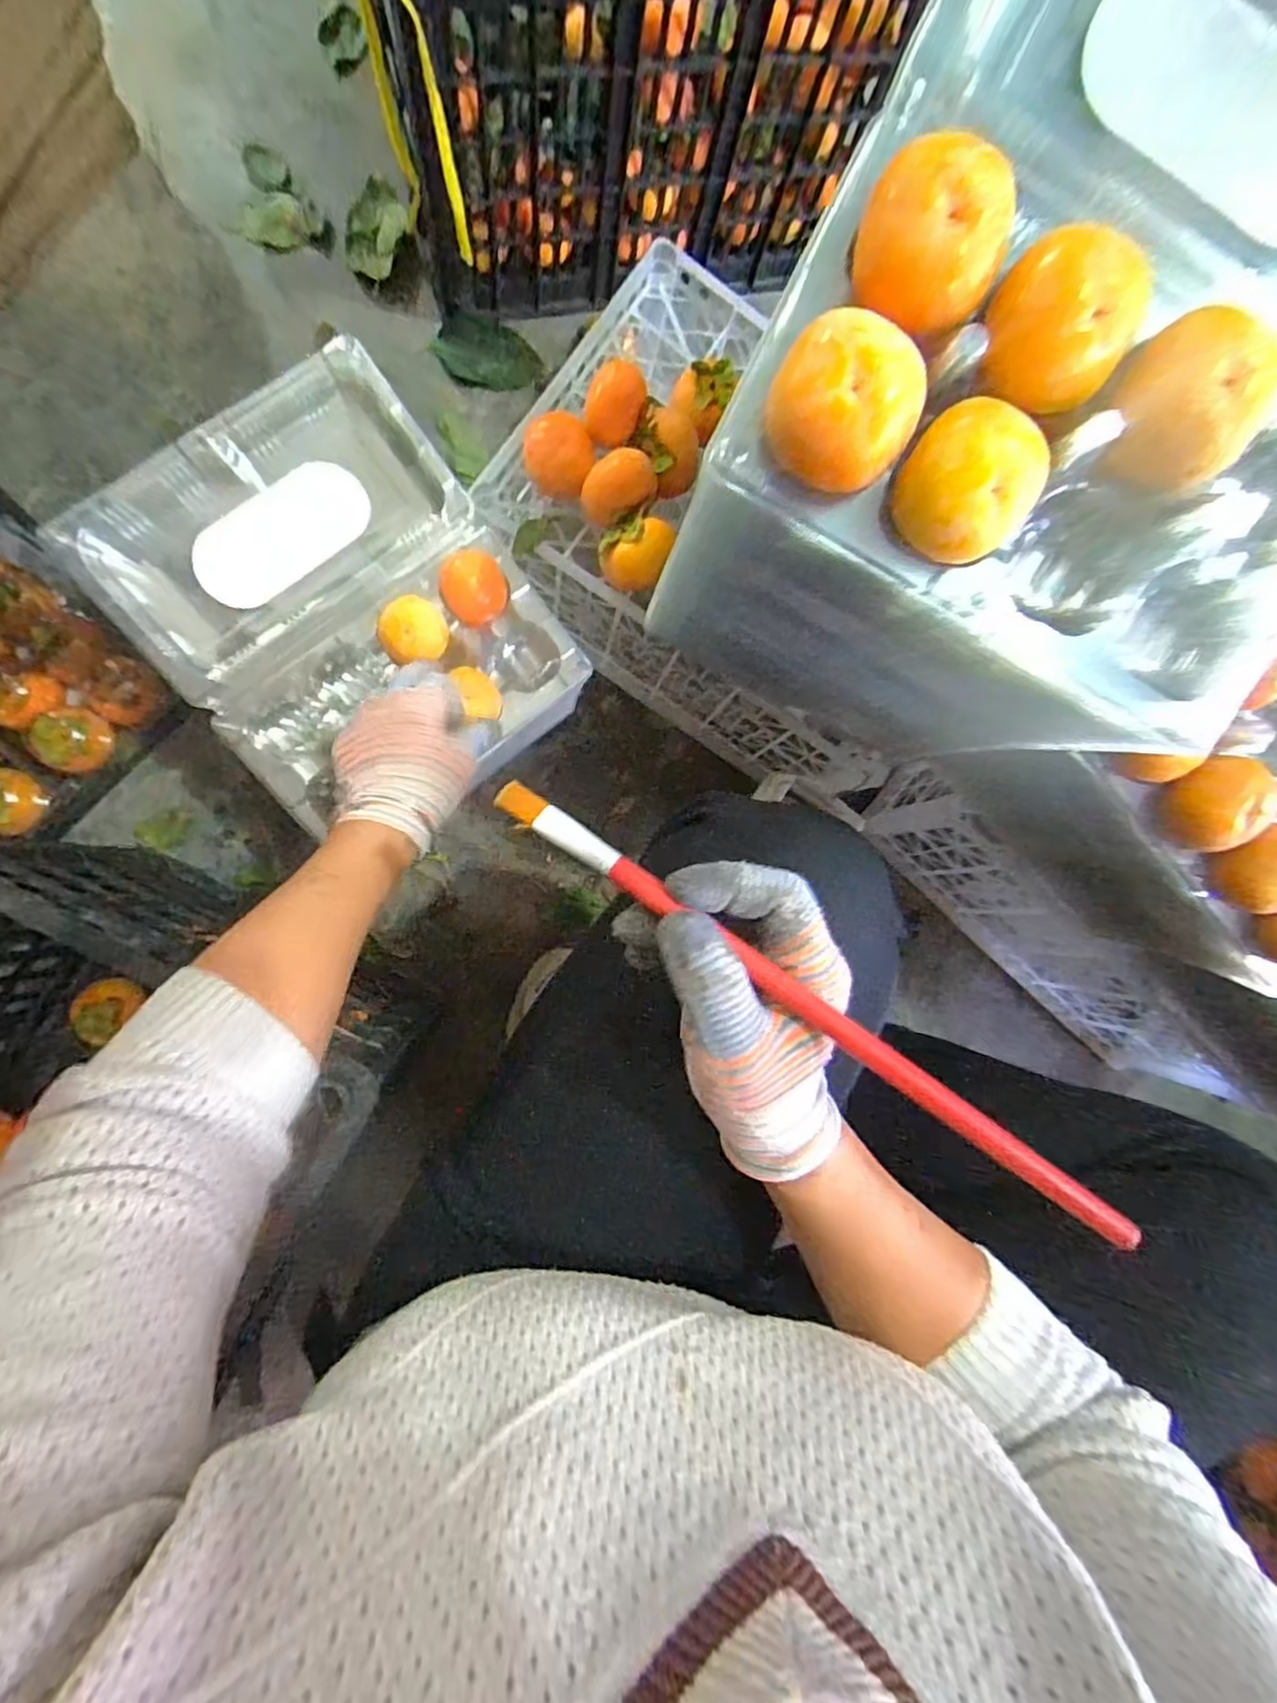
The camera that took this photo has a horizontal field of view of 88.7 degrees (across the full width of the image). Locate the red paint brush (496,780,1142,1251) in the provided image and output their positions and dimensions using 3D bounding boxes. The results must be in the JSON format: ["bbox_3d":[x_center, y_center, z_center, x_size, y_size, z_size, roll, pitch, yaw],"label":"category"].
[{"bbox_3d":[0.055,0.052,0.247,0.274,0.012,0.012,35,82,9],"label":"red paint brush"}]

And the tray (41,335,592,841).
[{"bbox_3d":[-0.220,-0.178,0.502,0.258,0.072,0.297,-42,93,-9],"label":"tray"}]

